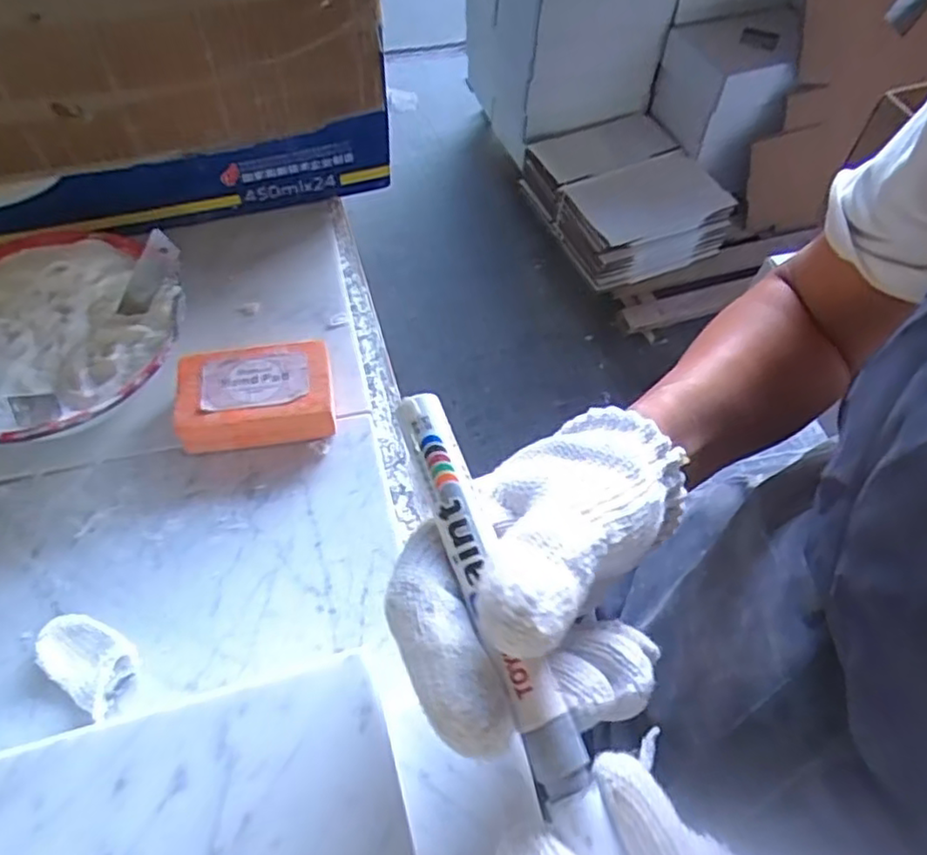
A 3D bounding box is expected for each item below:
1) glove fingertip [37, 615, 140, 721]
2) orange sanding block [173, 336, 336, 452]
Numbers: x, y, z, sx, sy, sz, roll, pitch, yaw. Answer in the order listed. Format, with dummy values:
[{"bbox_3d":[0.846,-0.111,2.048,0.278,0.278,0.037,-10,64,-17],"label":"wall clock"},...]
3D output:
[{"bbox_3d":[-0.195,0.119,0.344,0.055,0.015,0.034,28,61,15],"label":"glove fingertip"},{"bbox_3d":[-0.132,-0.021,0.427,0.092,0.031,0.058,-9,59,-7],"label":"orange sanding block"}]

